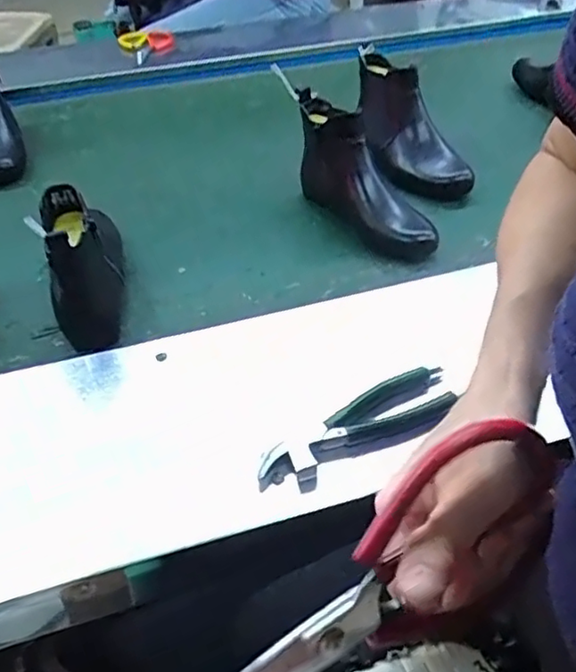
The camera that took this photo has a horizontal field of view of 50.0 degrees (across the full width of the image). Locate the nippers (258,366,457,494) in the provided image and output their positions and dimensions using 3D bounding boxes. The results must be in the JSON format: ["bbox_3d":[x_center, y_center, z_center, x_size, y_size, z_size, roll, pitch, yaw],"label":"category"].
[{"bbox_3d":[0.063,0.084,0.518,0.185,0.032,0.057,-23,47,-25],"label":"nippers"}]

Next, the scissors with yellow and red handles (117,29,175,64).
[{"bbox_3d":[-0.282,-0.586,1.241,0.106,0.022,0.195,-7,40,-8],"label":"scissors with yellow and red handles"}]

